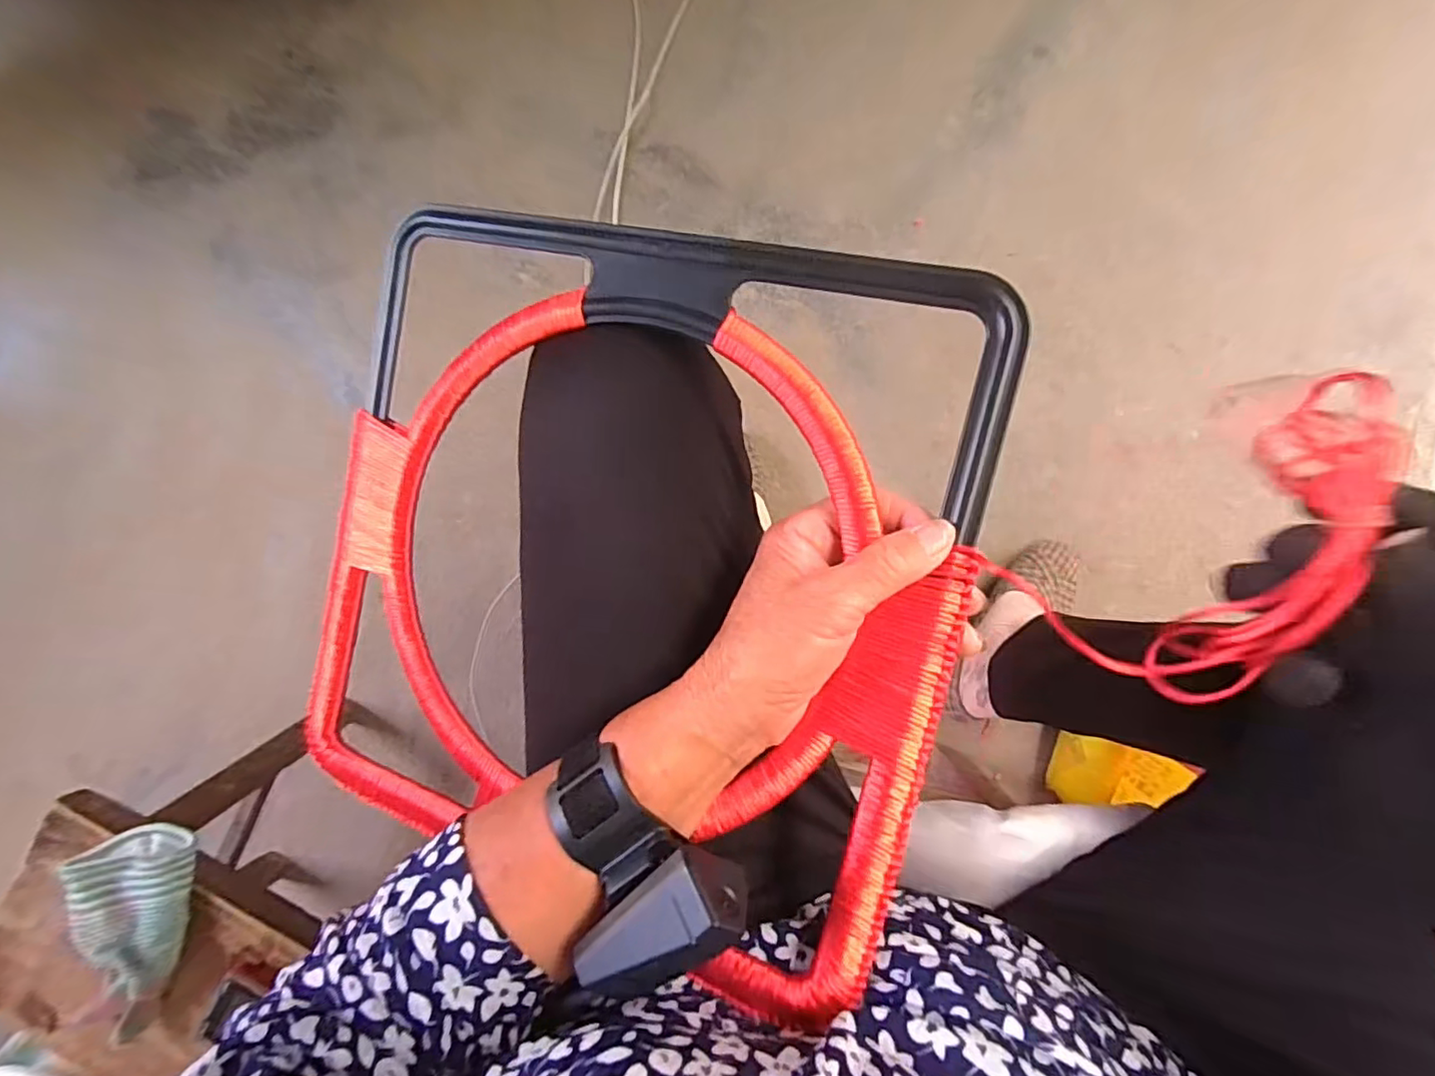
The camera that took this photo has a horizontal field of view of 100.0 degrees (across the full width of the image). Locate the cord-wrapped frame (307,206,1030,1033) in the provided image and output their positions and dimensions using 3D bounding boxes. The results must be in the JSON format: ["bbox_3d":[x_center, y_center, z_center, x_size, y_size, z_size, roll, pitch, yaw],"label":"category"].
[{"bbox_3d":[-0.061,0.015,0.300,0.339,0.024,0.328,14,95,16],"label":"cord-wrapped frame"}]

